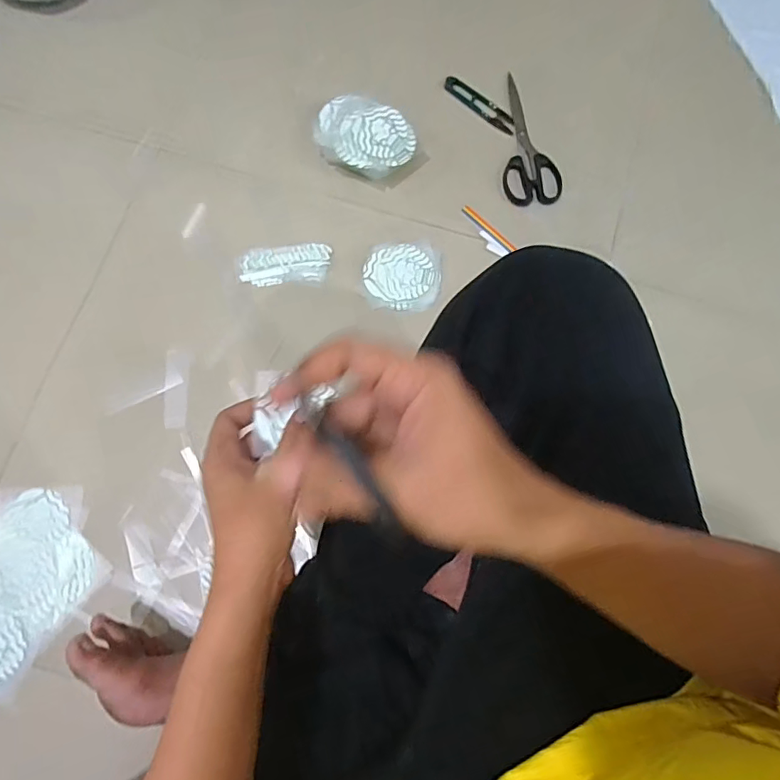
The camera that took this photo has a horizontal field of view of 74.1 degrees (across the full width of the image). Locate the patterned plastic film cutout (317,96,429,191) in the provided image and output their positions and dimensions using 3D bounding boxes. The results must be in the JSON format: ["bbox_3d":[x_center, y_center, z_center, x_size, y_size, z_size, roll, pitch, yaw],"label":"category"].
[{"bbox_3d":[-0.029,-0.313,0.653,0.134,0.050,0.098,33,77,6],"label":"patterned plastic film cutout"}]

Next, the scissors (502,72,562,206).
[{"bbox_3d":[0.184,-0.332,0.684,0.072,0.007,0.188,0,76,-2],"label":"scissors"}]

